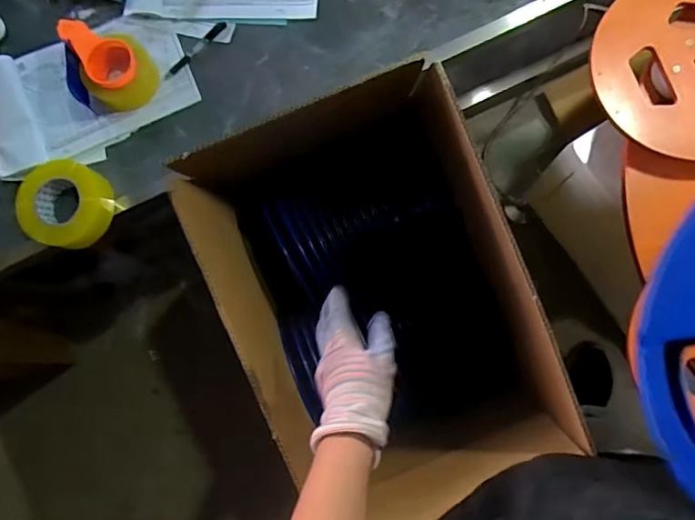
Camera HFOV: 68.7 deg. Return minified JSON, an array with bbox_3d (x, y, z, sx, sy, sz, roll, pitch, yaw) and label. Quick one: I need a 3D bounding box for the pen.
[{"bbox_3d":[-0.258,-0.354,0.860,0.135,0.008,0.017,-44,81,-1],"label":"pen"}]

